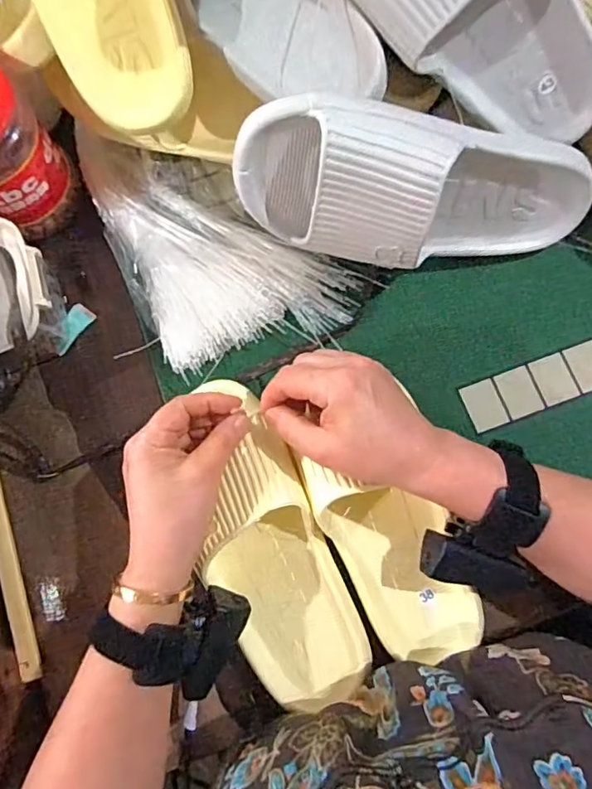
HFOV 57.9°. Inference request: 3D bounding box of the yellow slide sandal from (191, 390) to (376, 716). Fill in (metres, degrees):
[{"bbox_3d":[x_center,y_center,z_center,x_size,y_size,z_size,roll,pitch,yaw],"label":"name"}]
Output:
[{"bbox_3d":[-0.021,0.110,0.402,0.093,0.071,0.234,-17,89,-2],"label":"yellow slide sandal"}]

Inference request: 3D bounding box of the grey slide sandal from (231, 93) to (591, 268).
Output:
[{"bbox_3d":[0.097,-0.142,0.396,0.279,0.109,0.078,3,47,-14],"label":"grey slide sandal"}]

